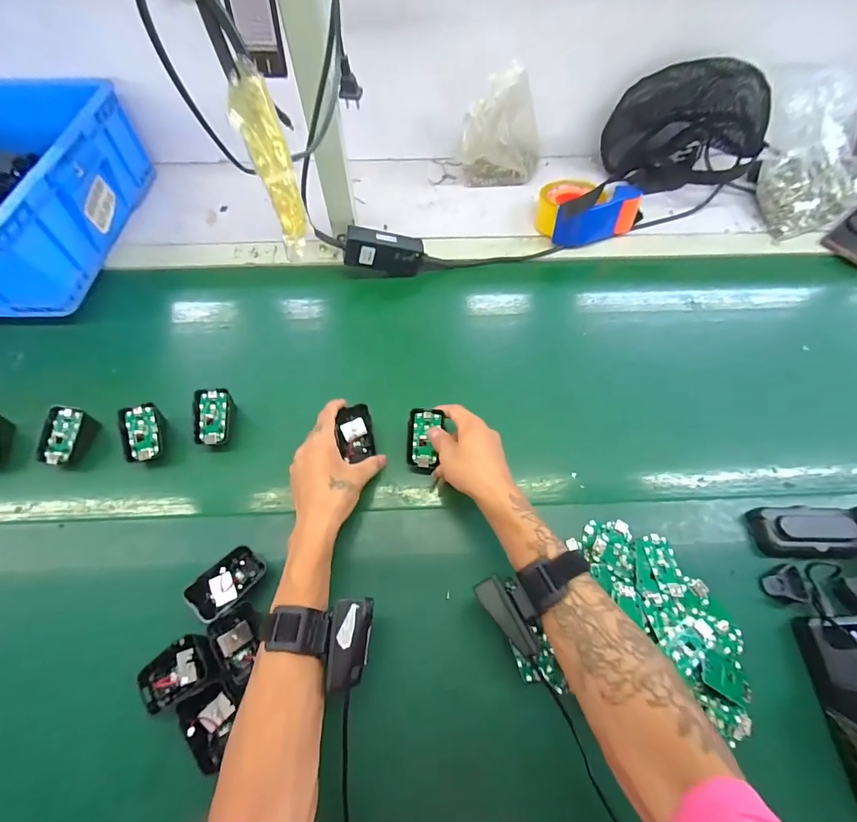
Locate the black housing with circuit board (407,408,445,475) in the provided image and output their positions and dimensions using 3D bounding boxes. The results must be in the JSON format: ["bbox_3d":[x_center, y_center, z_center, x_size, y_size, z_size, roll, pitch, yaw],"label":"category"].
[{"bbox_3d":[-0.005,0.036,0.493,0.041,0.012,0.078,6,87,2],"label":"black housing with circuit board"}]

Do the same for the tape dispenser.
[{"bbox_3d":[0.258,-0.338,0.668,0.157,0.067,0.108,-16,63,-10],"label":"tape dispenser"}]

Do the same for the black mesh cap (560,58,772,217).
[{"bbox_3d":[0.433,-0.491,0.704,0.222,0.160,0.143,0,62,-1],"label":"black mesh cap"}]

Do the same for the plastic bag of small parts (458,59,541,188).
[{"bbox_3d":[0.129,-0.468,0.693,0.136,0.160,0.078,10,62,4],"label":"plastic bag of small parts"}]

